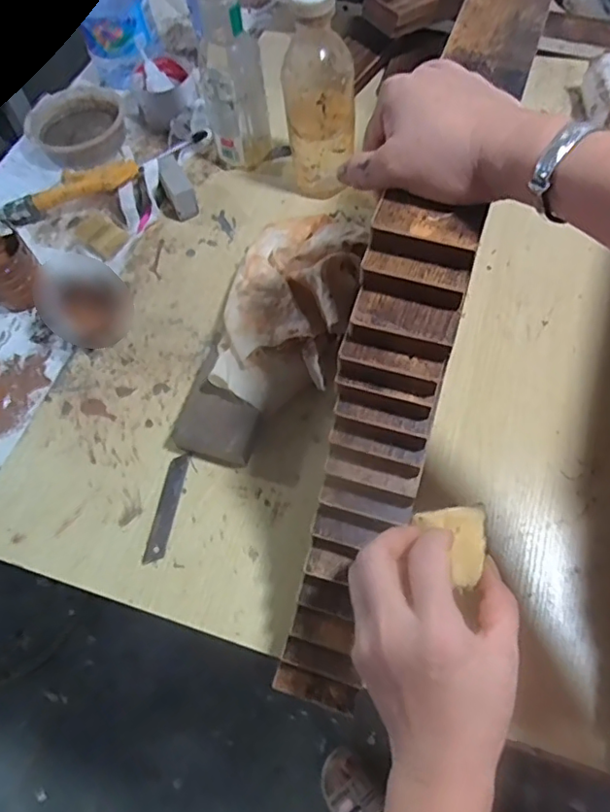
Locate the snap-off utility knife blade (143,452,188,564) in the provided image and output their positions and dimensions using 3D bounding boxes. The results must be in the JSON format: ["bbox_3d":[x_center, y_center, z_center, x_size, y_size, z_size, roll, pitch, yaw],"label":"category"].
[{"bbox_3d":[-0.120,0.087,0.489,0.017,0.004,0.097,5,63,7],"label":"snap-off utility knife blade"}]

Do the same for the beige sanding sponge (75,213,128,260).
[{"bbox_3d":[-0.227,-0.193,0.633,0.046,0.009,0.040,37,68,-23],"label":"beige sanding sponge"}]

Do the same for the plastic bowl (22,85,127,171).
[{"bbox_3d":[-0.294,-0.368,0.739,0.123,0.037,0.134,-2,62,4],"label":"plastic bowl"}]

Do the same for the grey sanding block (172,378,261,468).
[{"bbox_3d":[-0.076,0.018,0.505,0.069,0.035,0.055,18,65,13],"label":"grey sanding block"}]

